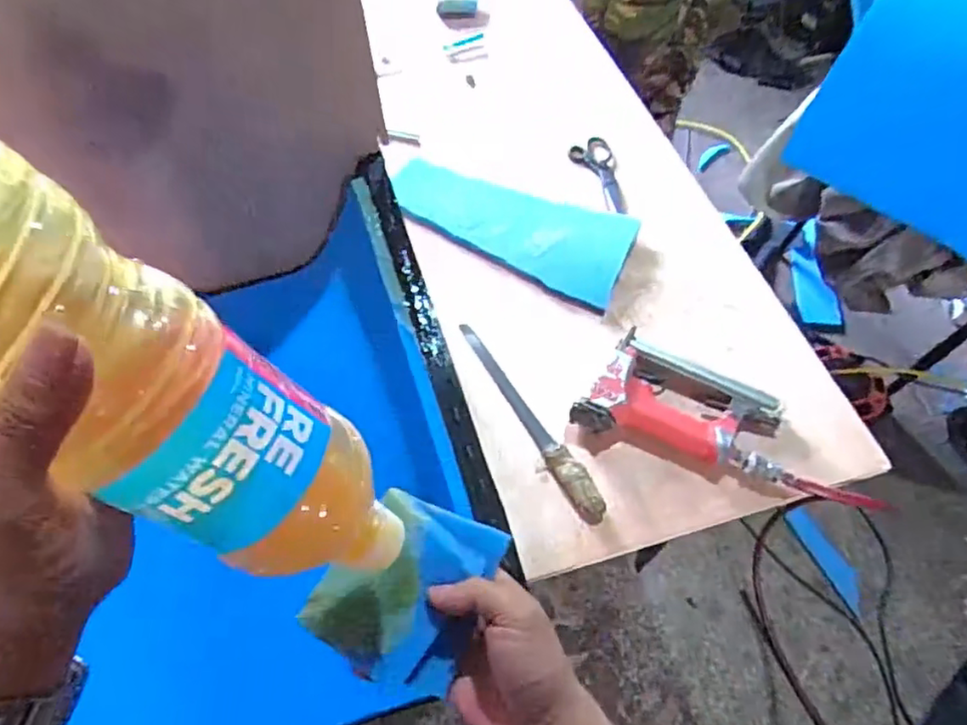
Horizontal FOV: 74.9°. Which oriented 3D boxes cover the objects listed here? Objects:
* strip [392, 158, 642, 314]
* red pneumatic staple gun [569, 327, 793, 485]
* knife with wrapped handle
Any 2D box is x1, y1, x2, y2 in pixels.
[{"bbox_3d":[0.030,-0.187,0.861,0.336,0.026,0.131,22,62,12],"label":"strip"},{"bbox_3d":[0.225,0.047,0.703,0.231,0.043,0.129,18,59,14],"label":"red pneumatic staple gun"},{"bbox_3d":[0.051,0.056,0.717,0.031,0.027,0.282,-27,60,-14],"label":"knife with wrapped handle"}]

